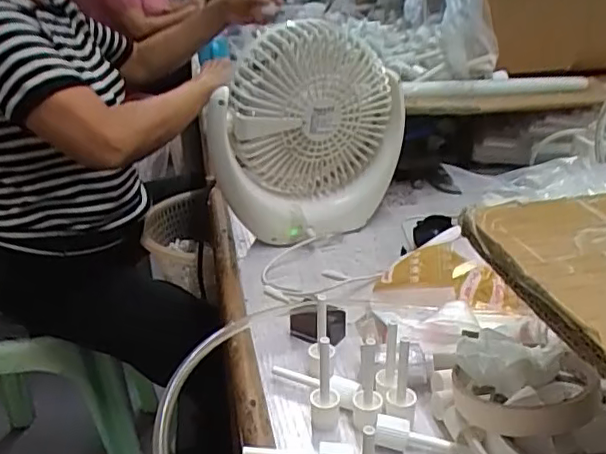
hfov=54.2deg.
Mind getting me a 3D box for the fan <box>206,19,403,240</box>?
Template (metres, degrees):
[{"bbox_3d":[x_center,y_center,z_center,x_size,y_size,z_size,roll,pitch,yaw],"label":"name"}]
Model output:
[{"bbox_3d":[0.006,-0.094,0.583,0.175,0.200,0.076,-20,30,-33],"label":"fan"}]

